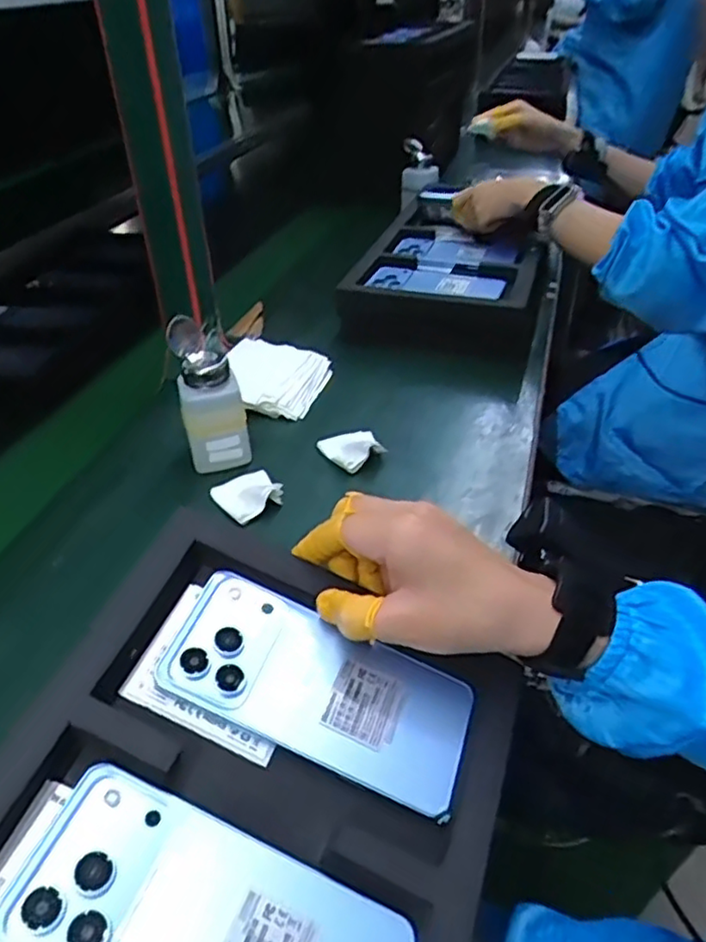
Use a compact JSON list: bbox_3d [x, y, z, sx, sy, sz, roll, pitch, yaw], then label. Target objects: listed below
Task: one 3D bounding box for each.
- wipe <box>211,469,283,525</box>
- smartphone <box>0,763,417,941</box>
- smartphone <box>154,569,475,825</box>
[{"bbox_3d":[-0.089,0.016,0.567,0.048,0.017,0.055,-27,44,-29],"label":"wipe"},{"bbox_3d":[-0.058,0.189,0.274,0.161,0.006,0.075,25,42,4],"label":"smartphone"},{"bbox_3d":[-0.017,0.114,0.355,0.160,0.008,0.074,26,49,3],"label":"smartphone"}]

